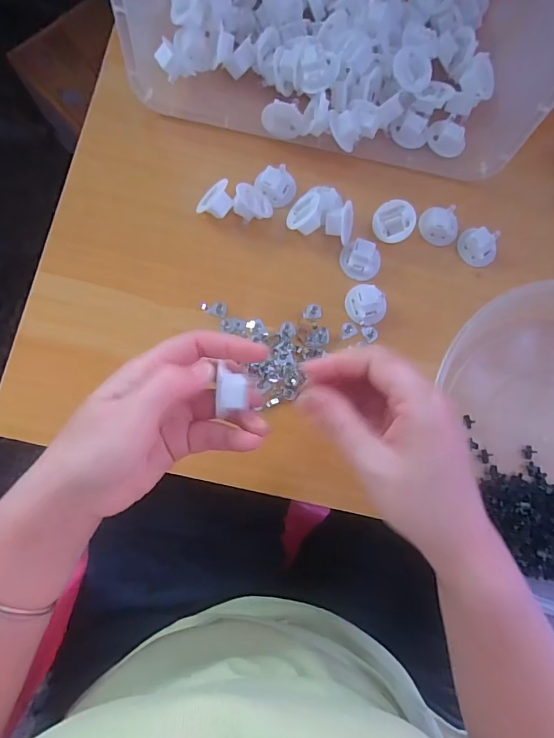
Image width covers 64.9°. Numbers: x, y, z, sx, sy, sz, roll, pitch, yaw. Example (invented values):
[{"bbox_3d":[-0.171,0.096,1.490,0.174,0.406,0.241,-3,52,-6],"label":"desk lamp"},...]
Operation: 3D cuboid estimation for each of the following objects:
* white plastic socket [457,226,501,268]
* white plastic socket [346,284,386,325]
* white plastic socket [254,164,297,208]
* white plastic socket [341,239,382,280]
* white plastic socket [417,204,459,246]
[{"bbox_3d":[0.168,-0.101,0.359,0.030,0.016,0.028,1,83,-5],"label":"white plastic socket"},{"bbox_3d":[0.069,-0.050,0.340,0.027,0.015,0.032,-43,89,-8],"label":"white plastic socket"},{"bbox_3d":[0.001,-0.149,0.351,0.029,0.018,0.027,1,83,-5],"label":"white plastic socket"},{"bbox_3d":[0.067,-0.087,0.346,0.032,0.015,0.028,32,81,-1],"label":"white plastic socket"},{"bbox_3d":[0.135,-0.119,0.359,0.029,0.019,0.028,-2,83,-5],"label":"white plastic socket"}]

